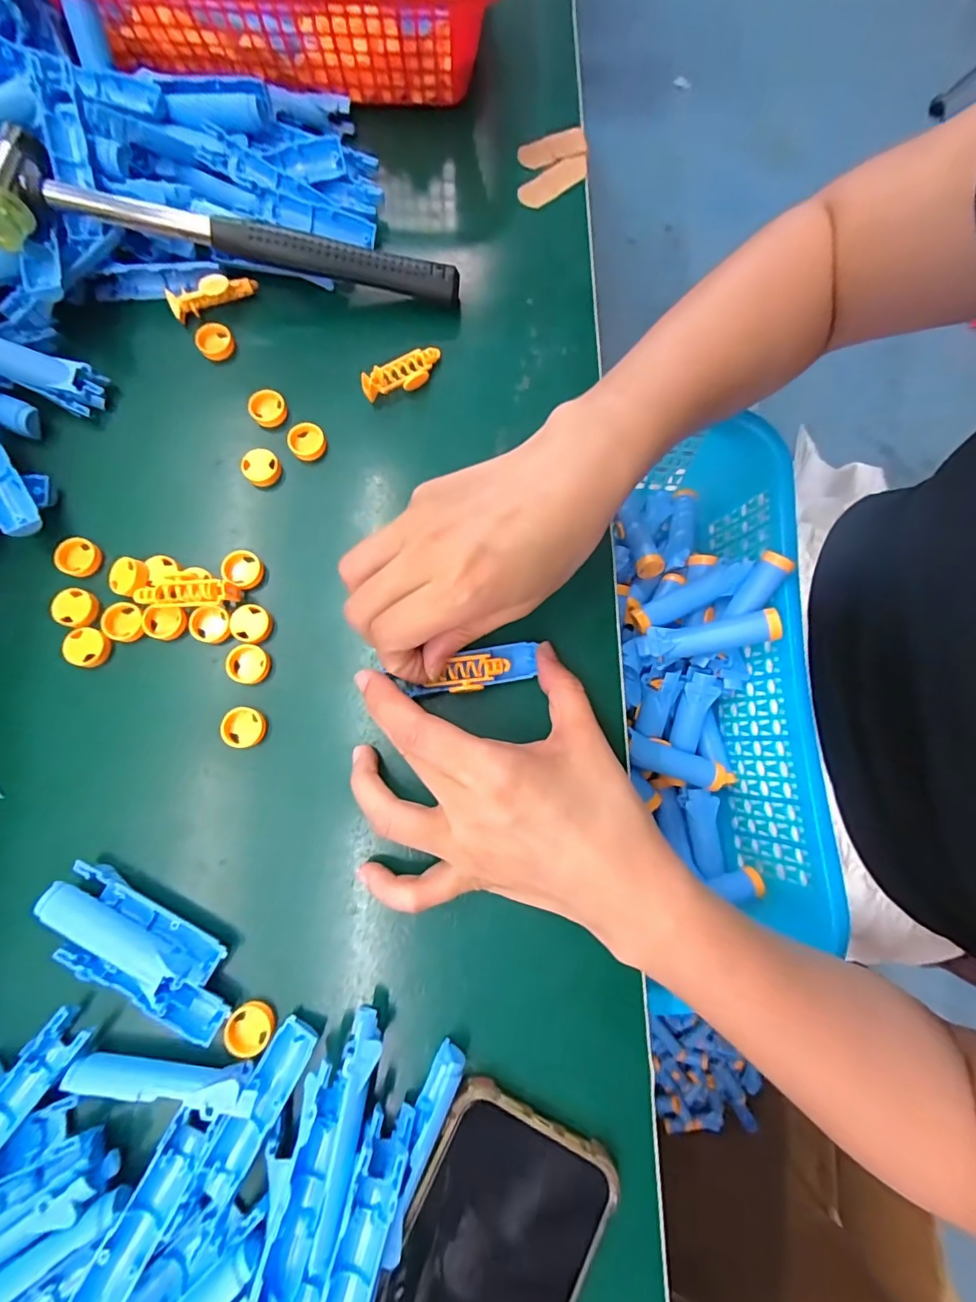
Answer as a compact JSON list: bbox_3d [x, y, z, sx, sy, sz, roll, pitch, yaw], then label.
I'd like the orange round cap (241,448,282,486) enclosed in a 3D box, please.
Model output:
[{"bbox_3d":[-0.123,-0.099,0.277,0.019,0.009,0.019,0,77,1],"label":"orange round cap"}]

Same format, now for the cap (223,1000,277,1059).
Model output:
[{"bbox_3d":[-0.104,0.165,0.223,0.019,0.007,0.019,0,77,1],"label":"cap"}]

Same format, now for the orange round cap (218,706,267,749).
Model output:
[{"bbox_3d":[-0.119,0.037,0.249,0.019,0.005,0.019,0,77,1],"label":"orange round cap"}]

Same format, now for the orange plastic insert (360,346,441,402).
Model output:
[{"bbox_3d":[-0.047,-0.155,0.288,0.048,0.016,0.017,-41,80,-8],"label":"orange plastic insert"}]

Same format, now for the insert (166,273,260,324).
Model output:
[{"bbox_3d":[-0.157,-0.204,0.292,0.048,0.020,0.012,-23,78,-5],"label":"insert"}]

